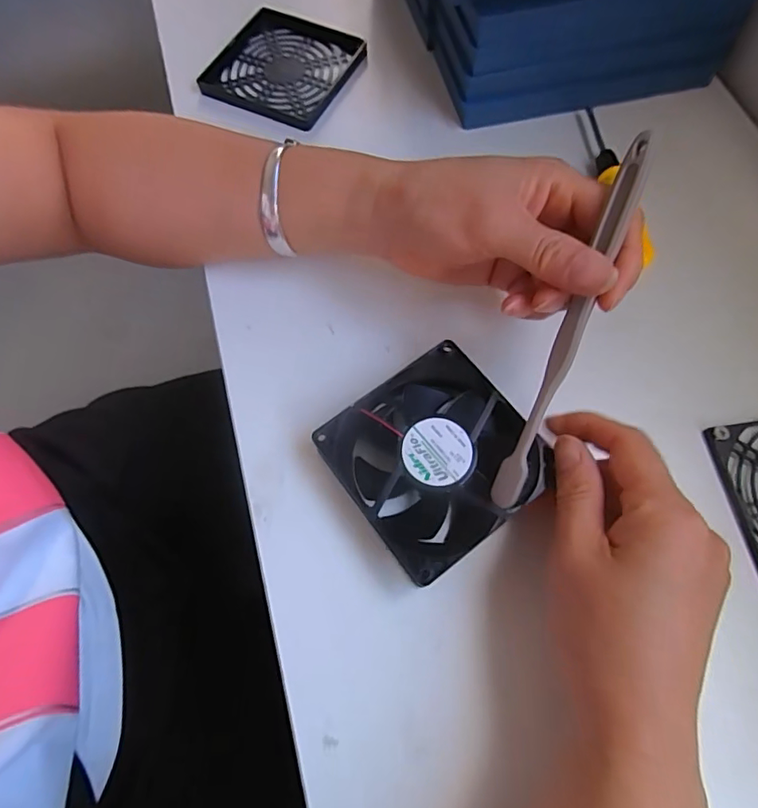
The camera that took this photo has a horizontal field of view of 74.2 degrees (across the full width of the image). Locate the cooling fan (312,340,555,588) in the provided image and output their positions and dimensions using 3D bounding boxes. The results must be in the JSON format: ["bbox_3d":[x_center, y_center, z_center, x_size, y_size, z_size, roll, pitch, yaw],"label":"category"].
[{"bbox_3d":[0.029,0.027,0.257,0.091,0.029,0.091,-34,71,-12],"label":"cooling fan"}]

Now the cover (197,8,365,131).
[{"bbox_3d":[-0.072,-0.258,0.387,0.101,0.012,0.097,25,74,7],"label":"cover"}]

